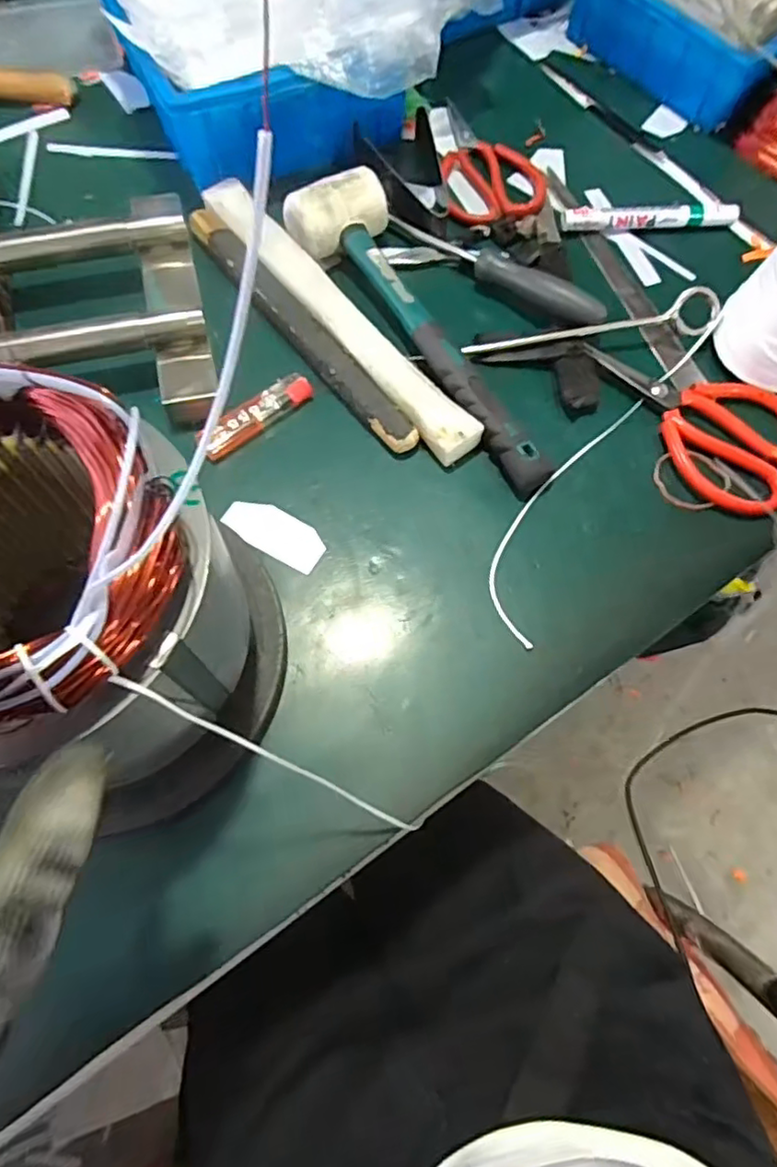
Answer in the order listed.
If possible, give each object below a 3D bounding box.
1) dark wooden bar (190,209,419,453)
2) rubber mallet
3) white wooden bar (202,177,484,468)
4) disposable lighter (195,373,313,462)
[{"bbox_3d":[-0.068,-0.191,0.459,0.026,0.021,0.266,-37,74,-14],"label":"dark wooden bar"},{"bbox_3d":[0.028,-0.182,0.442,0.067,0.046,0.279,-31,73,-12],"label":"rubber mallet"},{"bbox_3d":[-0.042,-0.201,0.461,0.034,0.023,0.302,-36,74,-13],"label":"white wooden bar"},{"bbox_3d":[-0.091,-0.116,0.433,0.087,0.016,0.018,-41,75,-15],"label":"disposable lighter"}]

